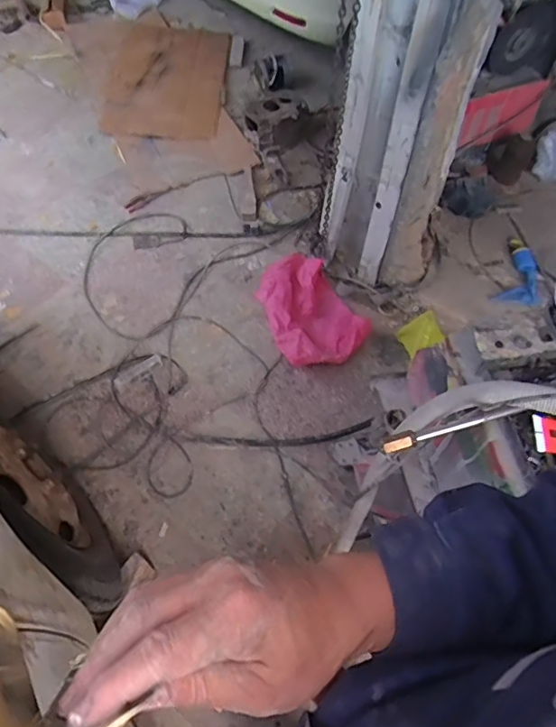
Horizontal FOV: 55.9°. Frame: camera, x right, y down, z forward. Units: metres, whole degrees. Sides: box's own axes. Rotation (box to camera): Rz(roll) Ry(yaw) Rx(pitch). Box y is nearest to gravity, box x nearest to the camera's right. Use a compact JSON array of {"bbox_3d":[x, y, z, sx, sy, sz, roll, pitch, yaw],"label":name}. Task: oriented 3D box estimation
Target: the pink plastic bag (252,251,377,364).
[{"bbox_3d":[0.111,-0.204,1.870,0.327,0.110,0.493,-21,61,-12],"label":"pink plastic bag"}]

